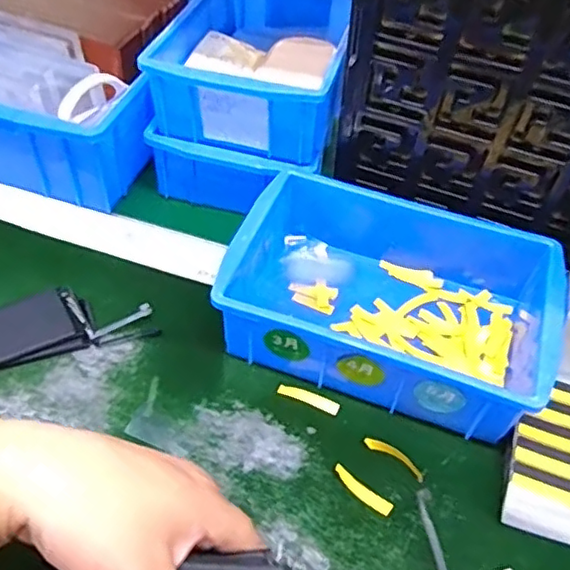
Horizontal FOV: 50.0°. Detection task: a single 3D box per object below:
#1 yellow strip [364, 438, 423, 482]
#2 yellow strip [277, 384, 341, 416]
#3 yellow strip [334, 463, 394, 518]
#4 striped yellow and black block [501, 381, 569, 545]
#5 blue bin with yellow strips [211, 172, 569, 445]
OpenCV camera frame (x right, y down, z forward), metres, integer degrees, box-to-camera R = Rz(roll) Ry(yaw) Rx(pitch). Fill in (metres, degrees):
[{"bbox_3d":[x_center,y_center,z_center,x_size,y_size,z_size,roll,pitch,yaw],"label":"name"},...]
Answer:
[{"bbox_3d":[0.065,0.101,0.361,0.039,0.005,0.009,29,51,19],"label":"yellow strip"},{"bbox_3d":[0.015,0.070,0.384,0.040,0.004,0.009,21,51,11],"label":"yellow strip"},{"bbox_3d":[0.043,0.116,0.345,0.037,0.005,0.008,33,54,20],"label":"yellow strip"},{"bbox_3d":[0.153,0.098,0.359,0.043,0.021,0.095,16,50,7],"label":"striped yellow and black block"},{"bbox_3d":[0.068,0.008,0.402,0.199,0.069,0.139,19,51,9],"label":"blue bin with yellow strips"}]

